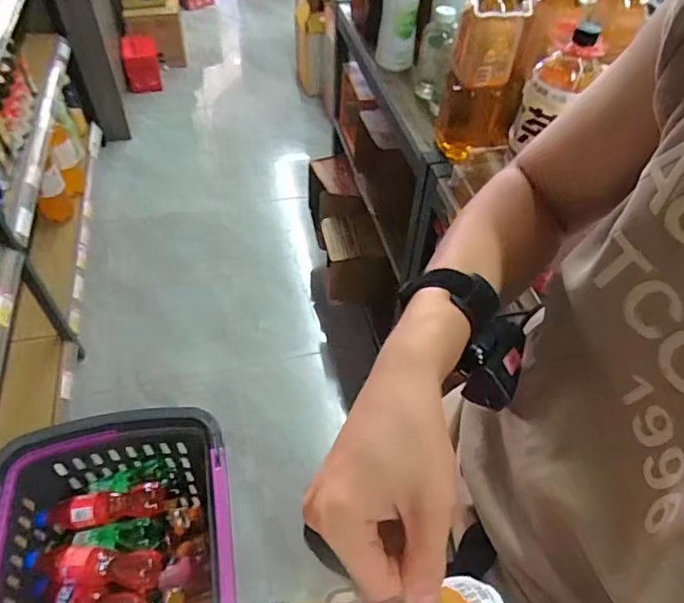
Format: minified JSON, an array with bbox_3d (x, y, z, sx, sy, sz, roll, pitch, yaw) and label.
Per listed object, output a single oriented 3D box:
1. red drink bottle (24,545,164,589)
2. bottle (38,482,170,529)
[{"bbox_3d":[-0.462,0.491,0.975,0.246,0.066,0.070,6,49,2],"label":"red drink bottle"},{"bbox_3d":[-0.483,0.415,1.054,0.240,0.068,0.070,-6,50,-8],"label":"bottle"}]

